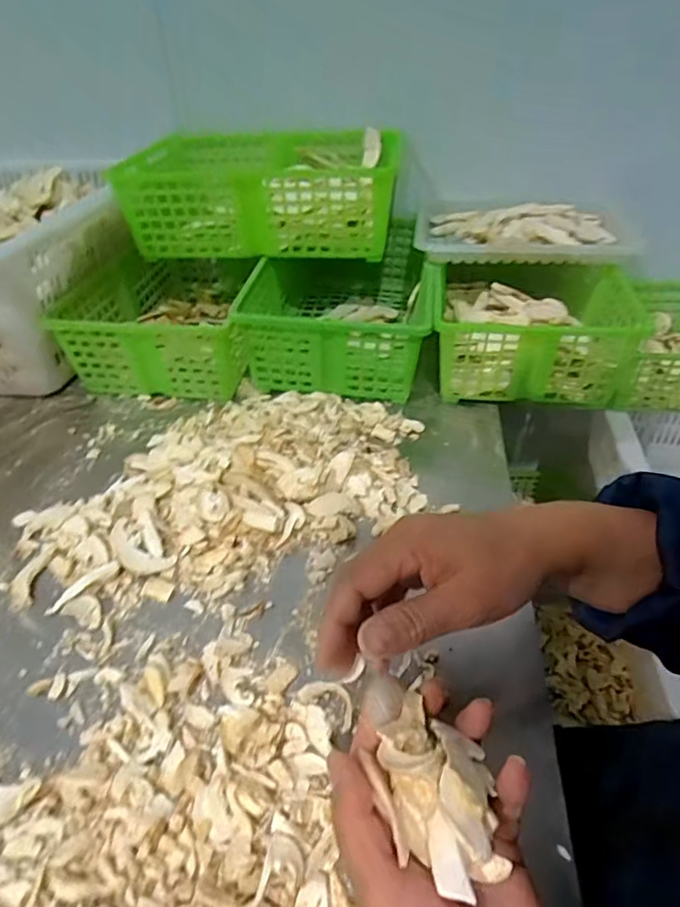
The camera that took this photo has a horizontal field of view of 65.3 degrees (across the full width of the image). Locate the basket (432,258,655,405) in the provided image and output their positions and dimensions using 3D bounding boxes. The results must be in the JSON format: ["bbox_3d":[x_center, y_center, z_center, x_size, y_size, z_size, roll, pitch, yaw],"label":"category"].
[{"bbox_3d":[0.211,-0.151,0.637,0.198,0.109,0.219,4,41,6],"label":"basket"}]

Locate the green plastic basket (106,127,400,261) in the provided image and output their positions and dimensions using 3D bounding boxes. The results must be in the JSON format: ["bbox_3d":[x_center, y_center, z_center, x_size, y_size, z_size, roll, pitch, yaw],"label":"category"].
[{"bbox_3d":[-0.102,-0.350,0.707,0.336,0.101,0.233,5,41,7],"label":"green plastic basket"}]

